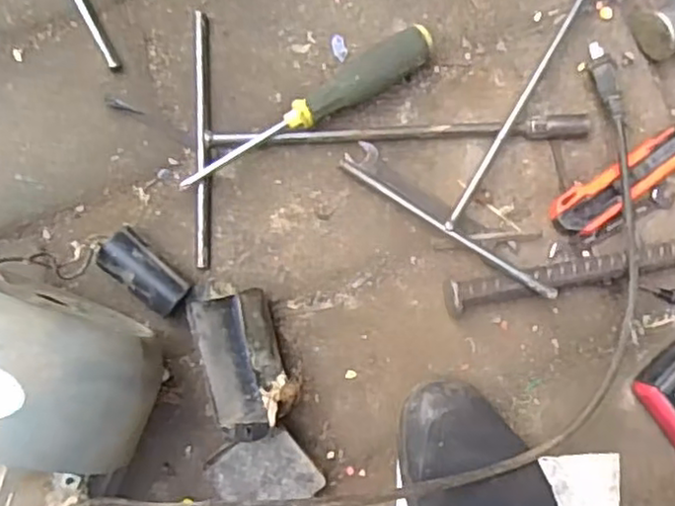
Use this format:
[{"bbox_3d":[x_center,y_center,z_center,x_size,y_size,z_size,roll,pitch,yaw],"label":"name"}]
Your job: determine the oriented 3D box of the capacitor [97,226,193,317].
[{"bbox_3d":[-0.130,0.014,0.465,0.061,0.033,0.029,42,82,-5],"label":"capacitor"}]

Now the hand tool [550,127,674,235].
[{"bbox_3d":[0.237,-0.067,0.536,0.167,0.022,0.032,-33,93,-9],"label":"hand tool"}]

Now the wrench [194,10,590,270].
[{"bbox_3d":[0.045,-0.084,0.507,0.293,0.016,0.175,-1,88,-9],"label":"wrench"}]

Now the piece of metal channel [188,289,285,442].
[{"bbox_3d":[-0.065,0.074,0.467,0.054,0.051,0.102,-15,90,-9],"label":"piece of metal channel"}]

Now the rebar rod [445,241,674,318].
[{"bbox_3d":[0.297,-0.005,0.538,0.439,0.027,0.026,-11,89,-9],"label":"rebar rod"}]

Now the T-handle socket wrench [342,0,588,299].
[{"bbox_3d":[0.155,-0.128,0.518,0.172,0.032,0.277,35,83,-6],"label":"T-handle socket wrench"}]

